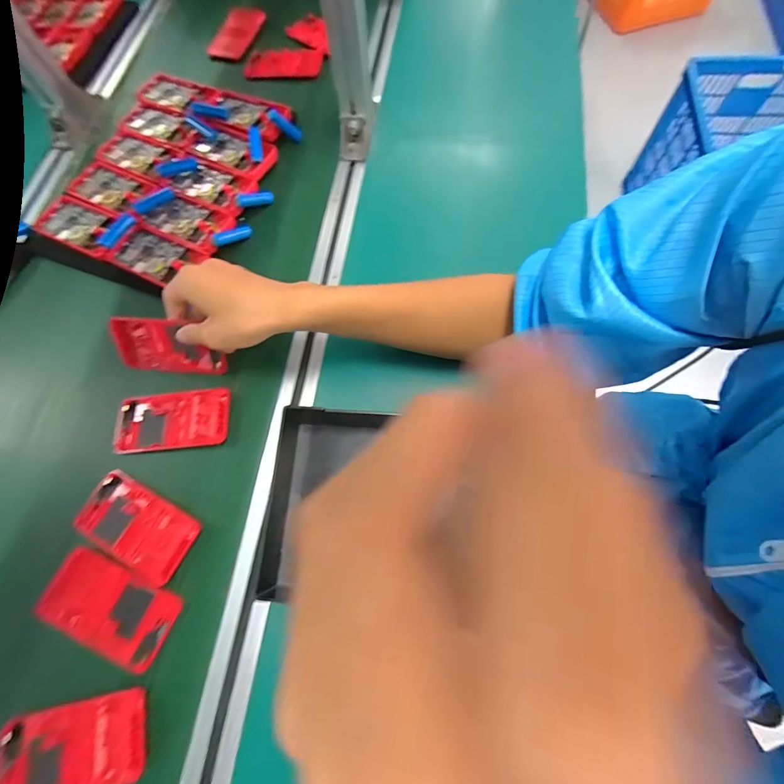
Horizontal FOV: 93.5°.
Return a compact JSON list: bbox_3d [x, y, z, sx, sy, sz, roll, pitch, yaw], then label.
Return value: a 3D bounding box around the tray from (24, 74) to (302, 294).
[{"bbox_3d":[-0.297,-0.300,0.507,0.264,0.030,0.330,17,71,9],"label":"tray"}]

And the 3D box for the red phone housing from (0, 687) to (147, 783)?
[{"bbox_3d":[-0.260,0.291,0.301,0.118,0.015,0.060,-12,70,-1],"label":"red phone housing"}]

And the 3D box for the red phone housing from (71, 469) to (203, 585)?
[{"bbox_3d":[-0.252,0.129,0.360,0.122,0.009,0.065,25,73,12],"label":"red phone housing"}]

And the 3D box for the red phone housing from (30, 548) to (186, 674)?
[{"bbox_3d":[-0.261,0.197,0.337,0.125,0.012,0.066,22,73,11],"label":"red phone housing"}]

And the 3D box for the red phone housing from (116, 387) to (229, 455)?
[{"bbox_3d":[-0.237,0.029,0.395,0.123,0.006,0.064,-5,70,2],"label":"red phone housing"}]

